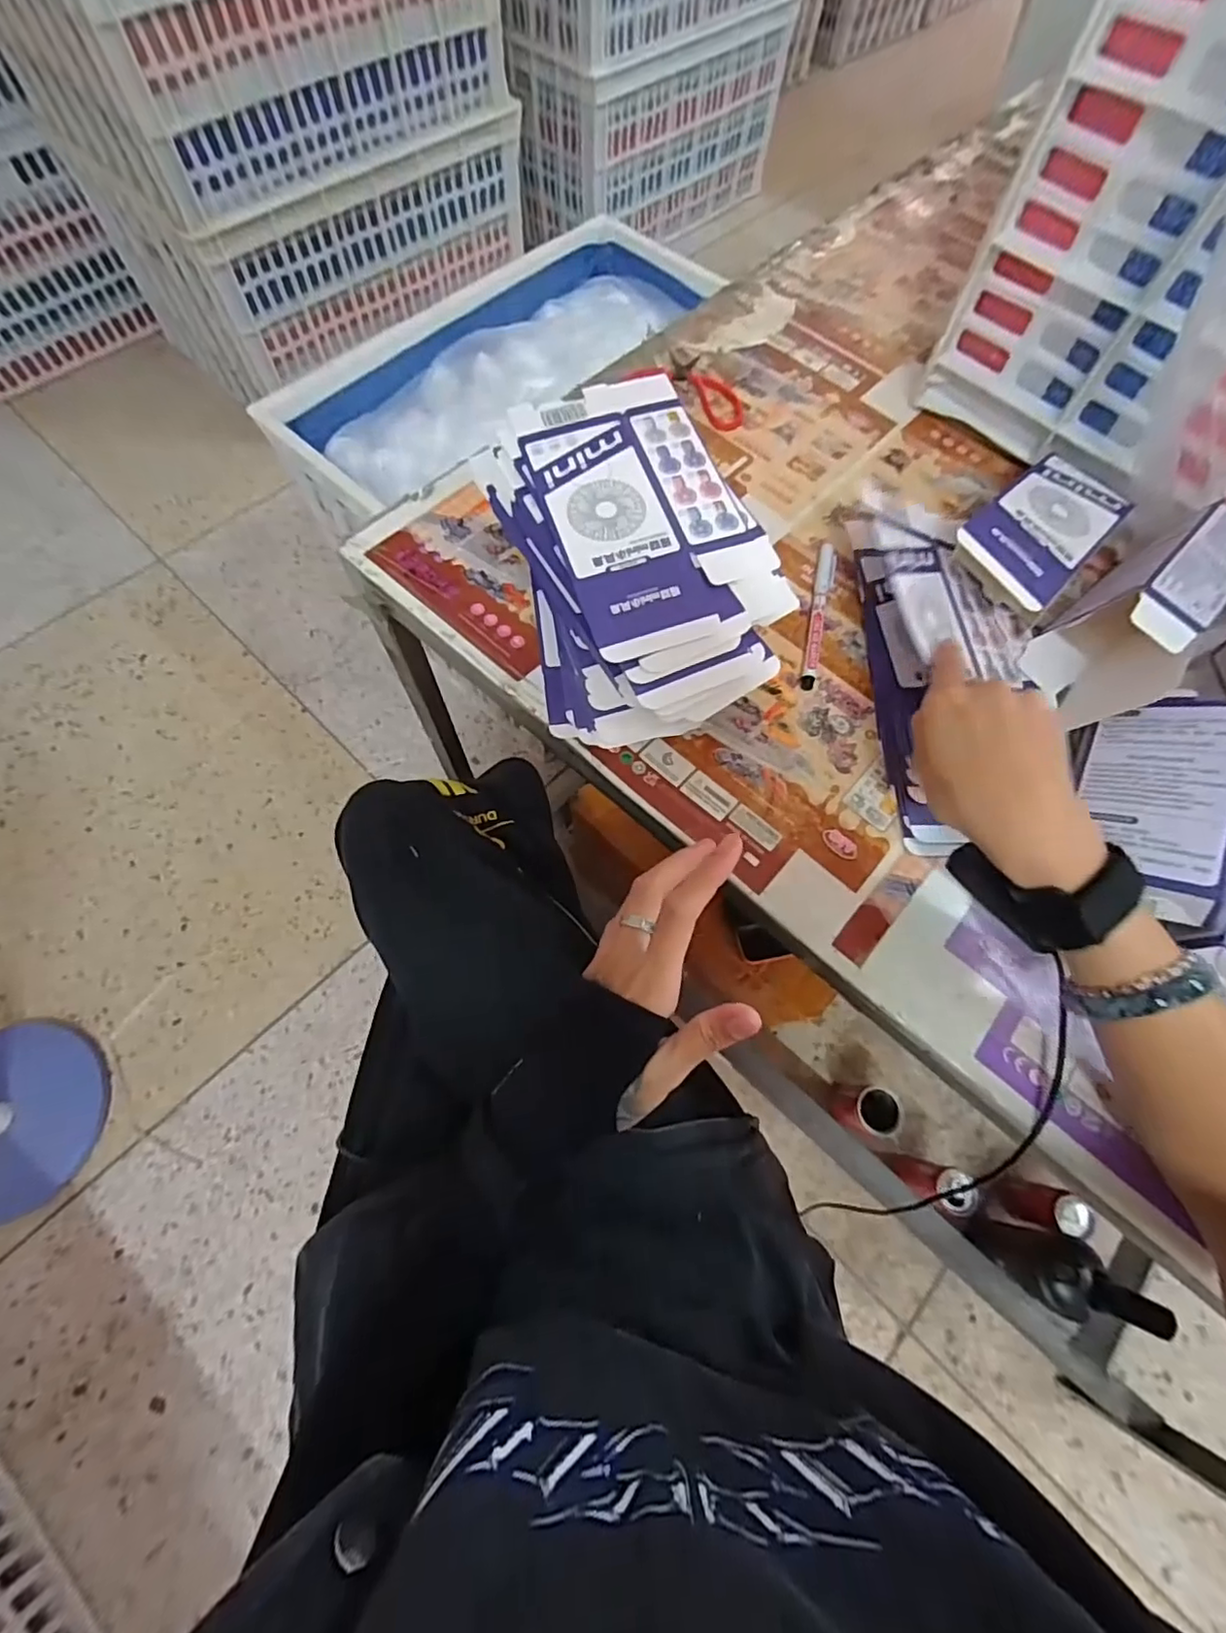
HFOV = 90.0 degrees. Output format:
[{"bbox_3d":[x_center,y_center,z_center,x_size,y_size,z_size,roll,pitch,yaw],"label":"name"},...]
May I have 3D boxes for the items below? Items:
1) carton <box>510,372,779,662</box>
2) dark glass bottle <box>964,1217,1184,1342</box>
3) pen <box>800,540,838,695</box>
[{"bbox_3d":[0.020,-0.209,0.410,0.127,0.005,0.217,-18,72,-6],"label":"carton"},{"bbox_3d":[0.562,0.574,0.769,0.208,0.061,0.081,8,63,37],"label":"dark glass bottle"},{"bbox_3d":[0.163,-0.159,0.480,0.017,0.010,0.140,14,68,3],"label":"pen"}]

